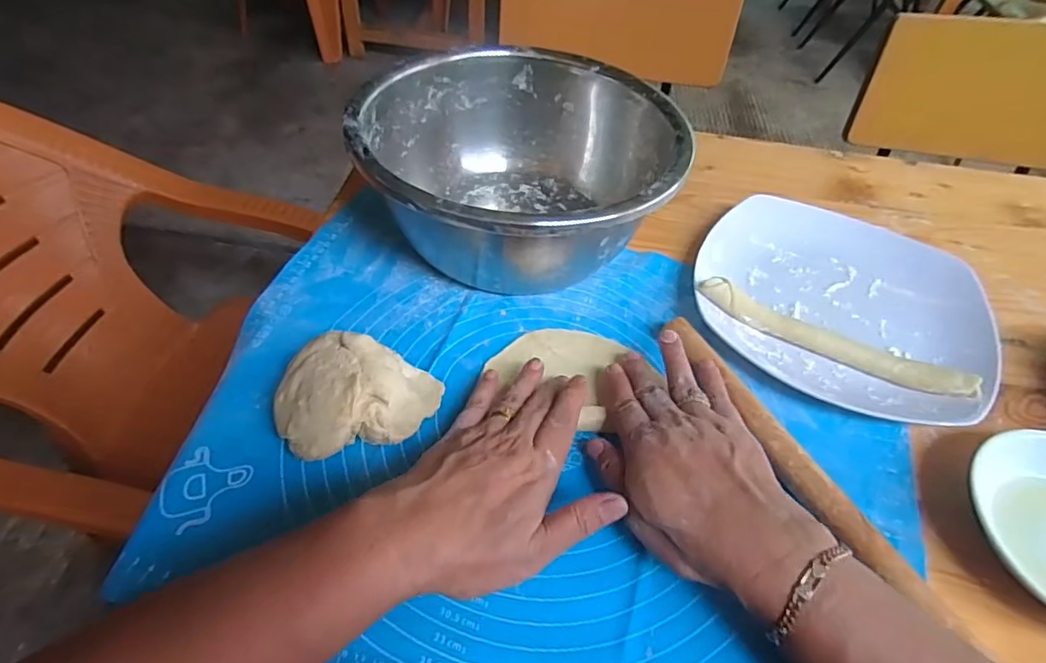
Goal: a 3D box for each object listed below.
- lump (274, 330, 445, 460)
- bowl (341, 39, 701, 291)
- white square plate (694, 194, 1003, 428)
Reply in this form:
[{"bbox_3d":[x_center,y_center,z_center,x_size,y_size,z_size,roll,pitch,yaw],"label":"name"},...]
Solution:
[{"bbox_3d":[-0.109,0.038,0.373,0.103,0.037,0.072,-14,52,-16],"label":"lump"},{"bbox_3d":[-0.007,-0.132,0.489,0.248,0.124,0.259,2,49,-3],"label":"bowl"},{"bbox_3d":[0.271,-0.031,0.483,0.236,0.031,0.227,23,52,15],"label":"white square plate"}]

